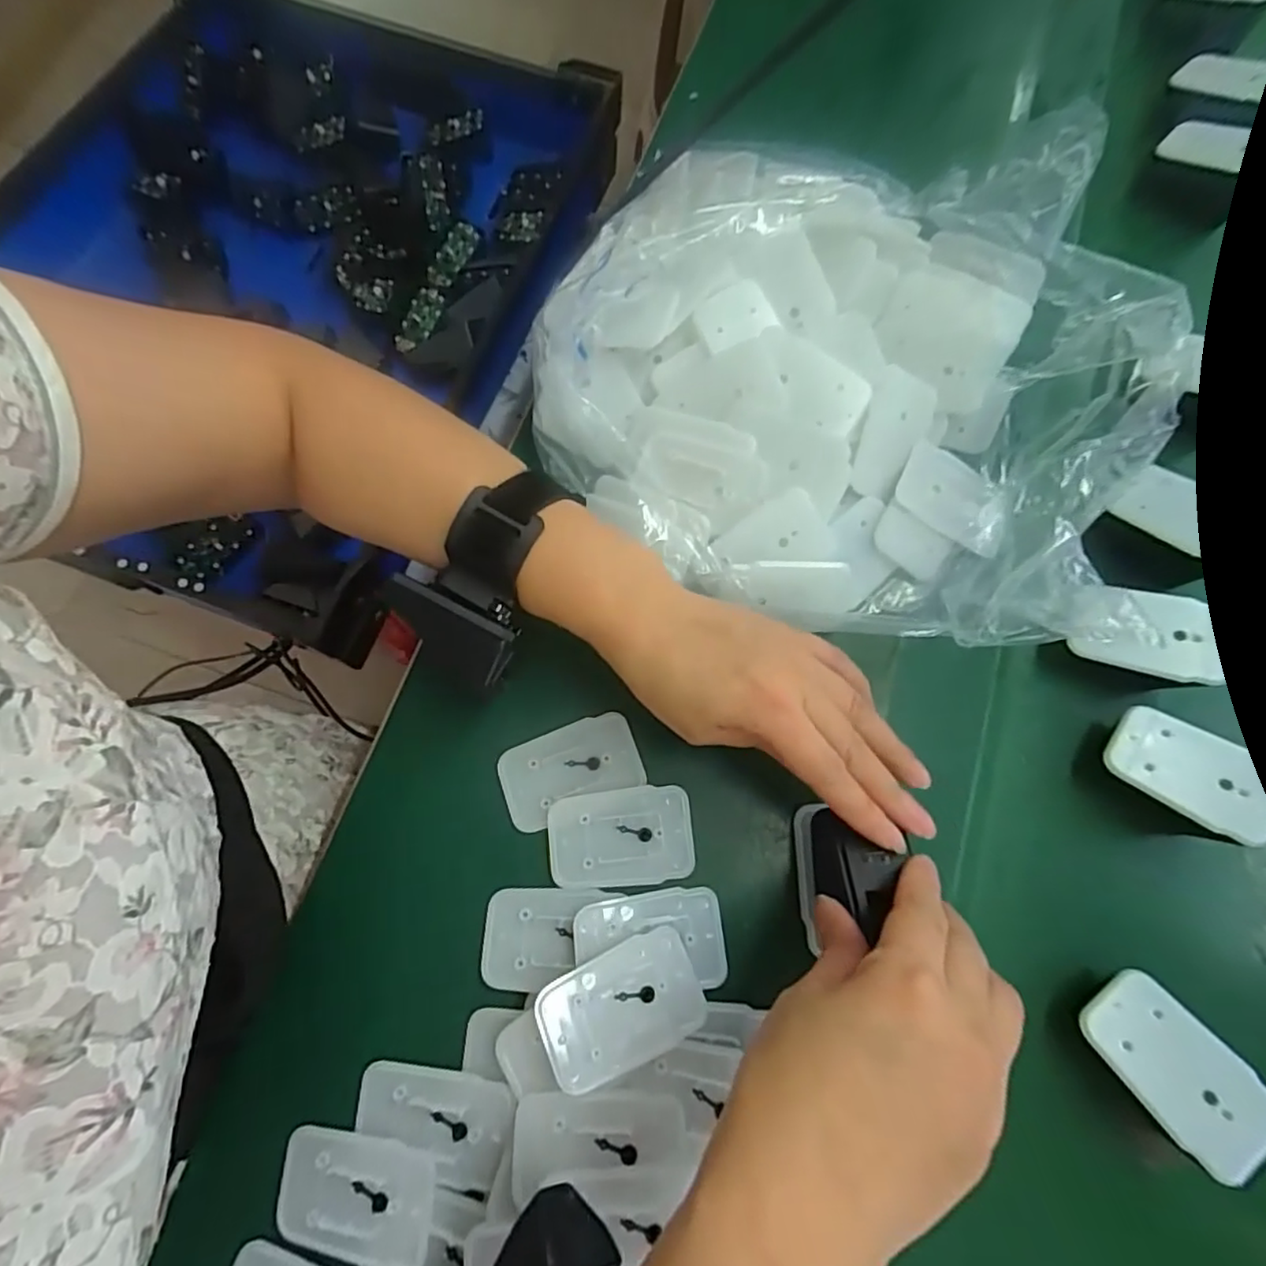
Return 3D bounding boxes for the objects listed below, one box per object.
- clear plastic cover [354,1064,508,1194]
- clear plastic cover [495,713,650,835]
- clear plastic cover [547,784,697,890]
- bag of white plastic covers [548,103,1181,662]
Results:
[{"bbox_3d":[-0.087,0.212,0.270,0.066,0.006,0.043,9,78,1],"label":"clear plastic cover"},{"bbox_3d":[-0.032,0.069,0.320,0.069,0.005,0.041,-22,79,-5],"label":"clear plastic cover"},{"bbox_3d":[-0.006,0.101,0.309,0.069,0.004,0.044,-6,78,-2],"label":"clear plastic cover"},{"bbox_3d":[0.103,-0.142,0.317,0.281,0.104,0.263,28,79,5],"label":"bag of white plastic covers"}]

